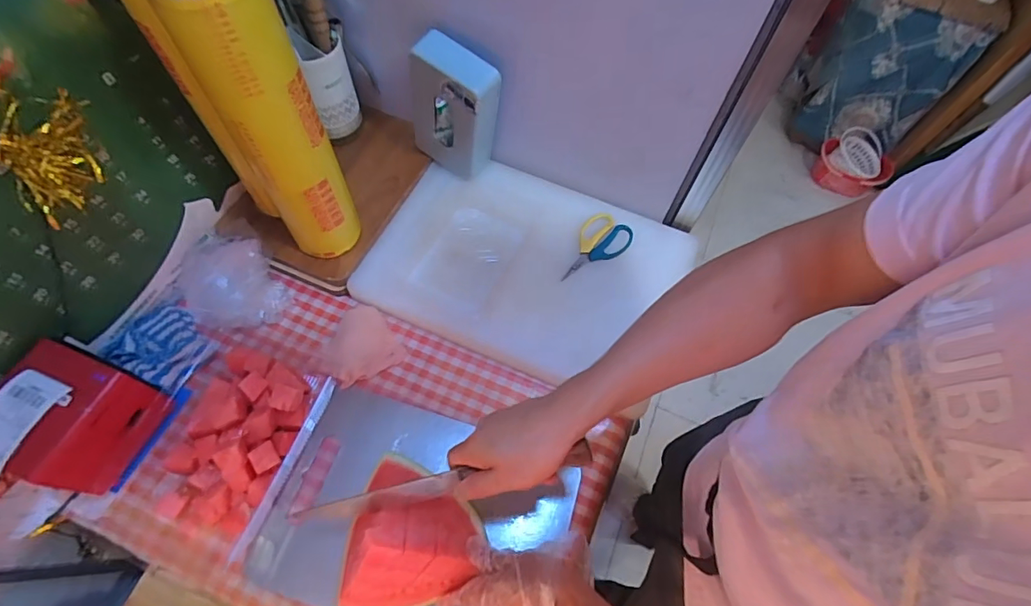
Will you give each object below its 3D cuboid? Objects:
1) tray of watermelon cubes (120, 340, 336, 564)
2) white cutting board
[{"bbox_3d":[-0.350,0.158,0.584,0.185,0.054,0.224,18,63,6],"label":"tray of watermelon cubes"},{"bbox_3d":[0.016,-0.062,0.724,0.420,0.030,0.295,22,65,6],"label":"white cutting board"}]

